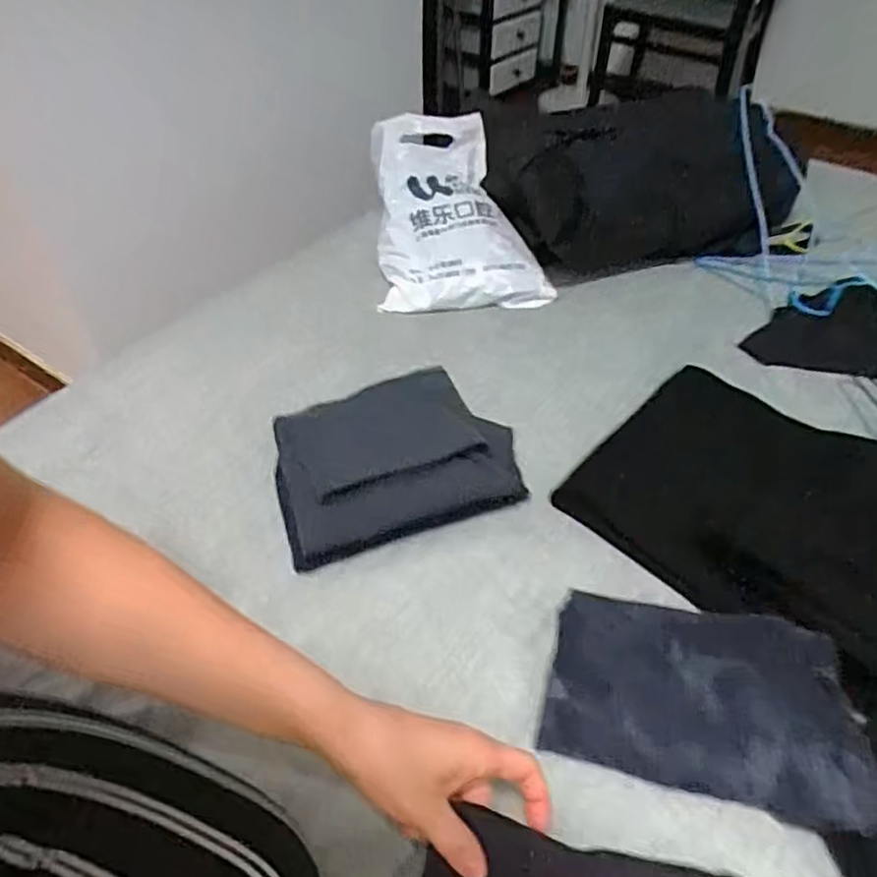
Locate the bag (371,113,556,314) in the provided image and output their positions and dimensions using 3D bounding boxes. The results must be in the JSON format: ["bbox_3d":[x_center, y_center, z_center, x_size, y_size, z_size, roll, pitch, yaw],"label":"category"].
[{"bbox_3d":[0.026,-0.293,0.893,0.223,0.154,0.236,-3,45,-1],"label":"bag"}]

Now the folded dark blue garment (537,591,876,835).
[{"bbox_3d":[0.190,0.186,0.484,0.218,0.047,0.127,13,47,14],"label":"folded dark blue garment"}]

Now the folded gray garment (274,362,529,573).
[{"bbox_3d":[-0.045,0.020,0.641,0.213,0.064,0.151,-15,47,-13],"label":"folded gray garment"}]

